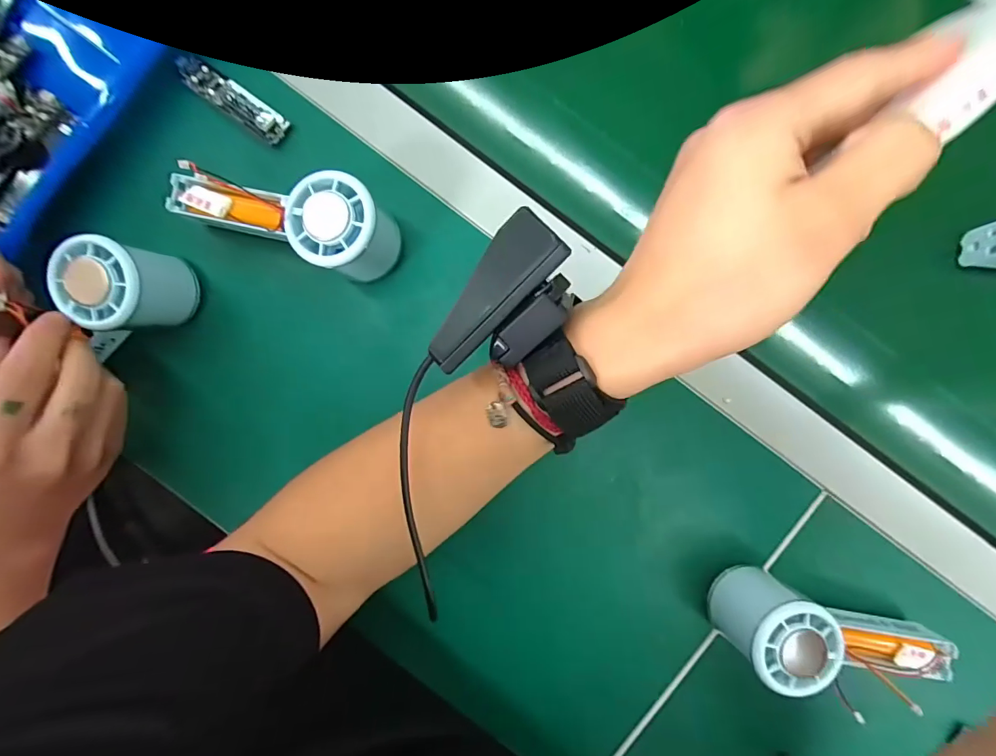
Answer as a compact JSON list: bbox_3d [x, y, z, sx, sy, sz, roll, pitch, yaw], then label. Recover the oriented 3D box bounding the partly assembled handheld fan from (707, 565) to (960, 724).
[{"bbox_3d":[0.222,0.177,0.292,0.155,0.070,0.054,20,87,1],"label":"partly assembled handheld fan"}]

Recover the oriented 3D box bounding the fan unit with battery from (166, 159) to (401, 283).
[{"bbox_3d":[-0.142,-0.111,0.290,0.160,0.055,0.056,22,88,2],"label":"fan unit with battery"}]

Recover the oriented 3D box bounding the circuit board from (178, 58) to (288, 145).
[{"bbox_3d":[-0.195,-0.204,0.316,0.091,0.006,0.023,35,88,2],"label":"circuit board"}]

